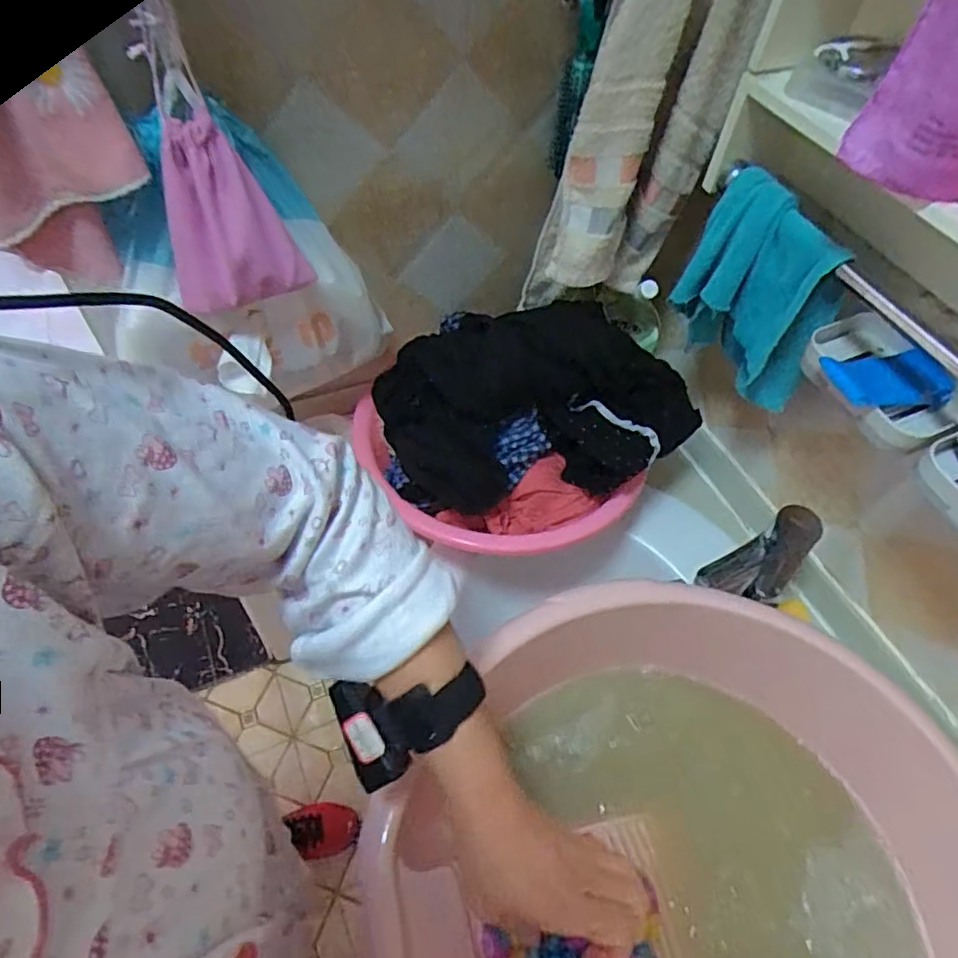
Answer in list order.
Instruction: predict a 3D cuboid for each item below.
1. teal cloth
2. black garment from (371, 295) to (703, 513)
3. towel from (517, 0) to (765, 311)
[{"bbox_3d":[0.257,-0.166,0.592,0.061,0.173,0.145,-35,64,-25],"label":"teal cloth"},{"bbox_3d":[0.066,-0.080,0.689,0.331,0.128,0.204,-14,57,-14],"label":"black garment"},{"bbox_3d":[0.142,-0.310,0.575,0.159,0.341,0.075,-25,61,-21],"label":"towel"}]

